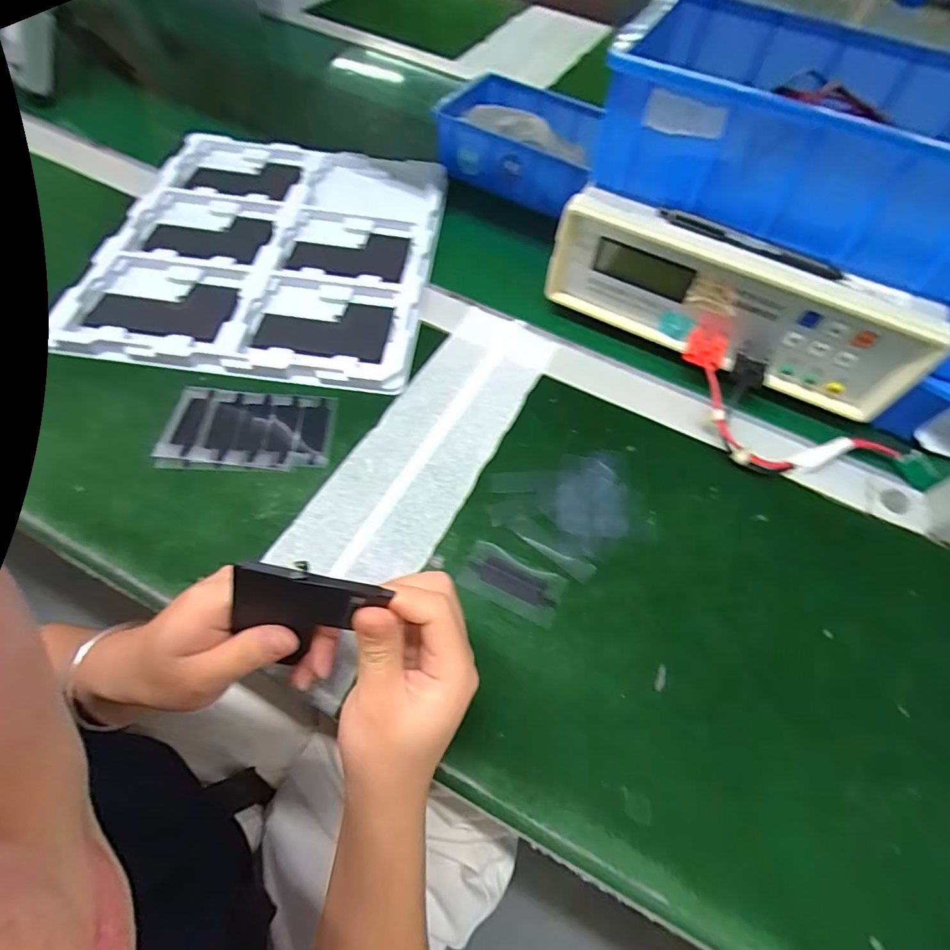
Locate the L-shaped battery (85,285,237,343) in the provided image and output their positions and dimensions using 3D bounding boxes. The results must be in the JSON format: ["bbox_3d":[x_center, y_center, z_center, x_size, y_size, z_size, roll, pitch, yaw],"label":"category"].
[{"bbox_3d":[-0.258,-0.141,0.422,0.110,0.012,0.067,5,58,-2],"label":"L-shaped battery"}]

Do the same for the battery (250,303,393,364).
[{"bbox_3d":[-0.127,-0.126,0.426,0.107,0.007,0.069,5,52,0],"label":"battery"}]

